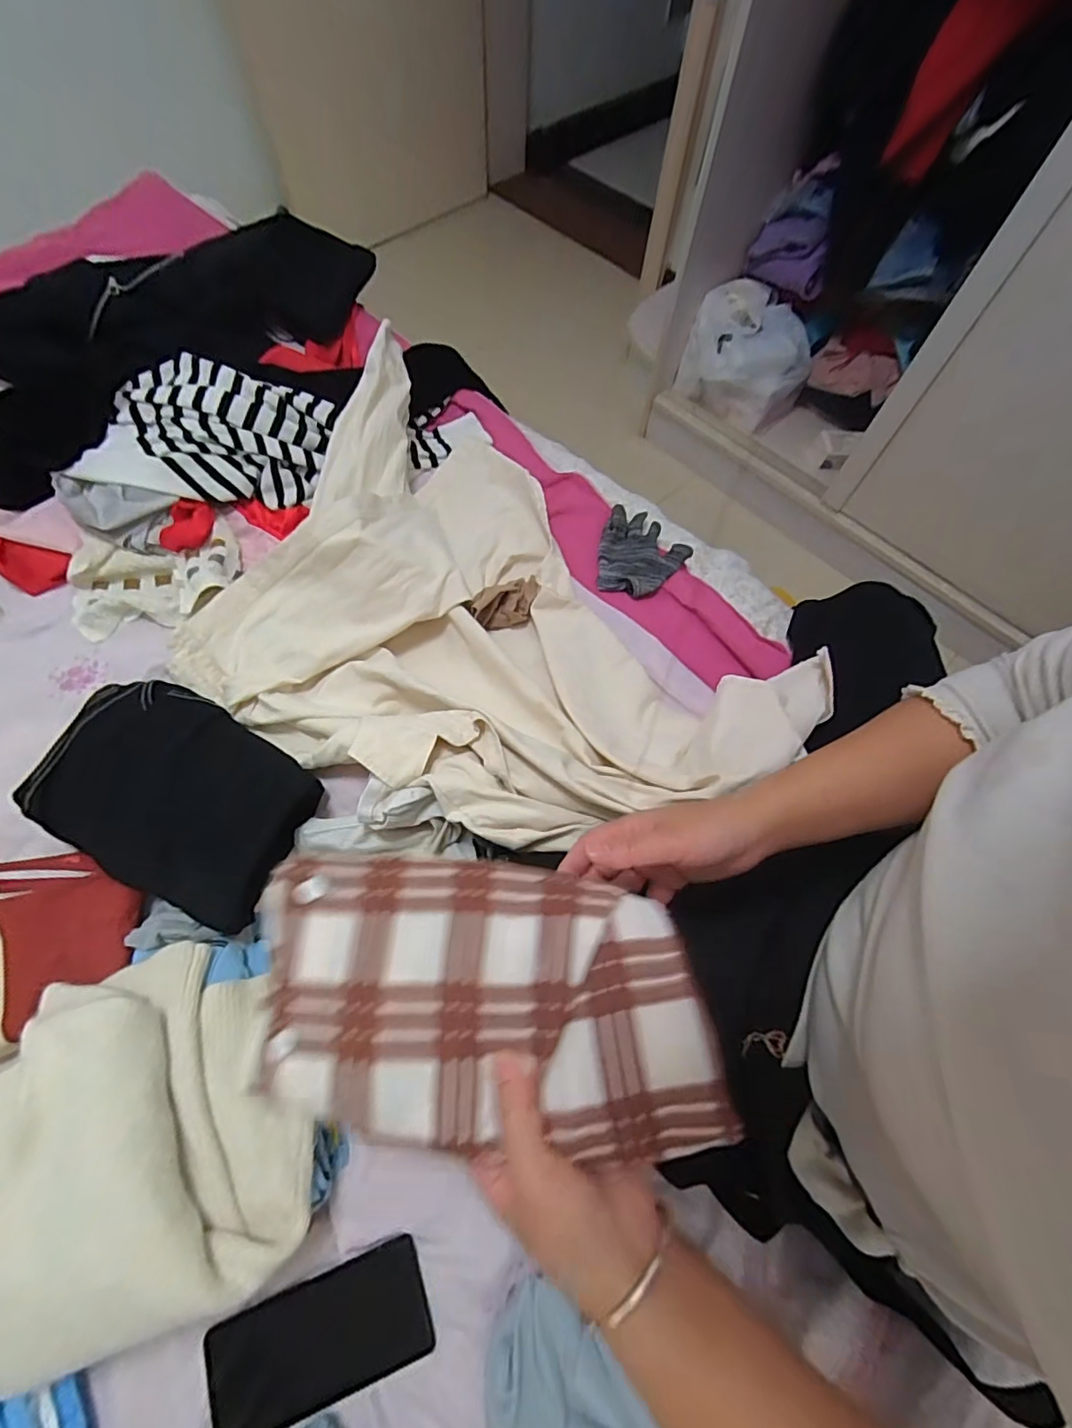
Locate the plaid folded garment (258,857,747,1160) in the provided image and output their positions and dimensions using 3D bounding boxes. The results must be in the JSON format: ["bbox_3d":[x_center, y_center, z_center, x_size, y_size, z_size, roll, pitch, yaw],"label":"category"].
[{"bbox_3d":[-0.031,0.153,0.309,0.246,0.032,0.141,1,66,-1],"label":"plaid folded garment"}]

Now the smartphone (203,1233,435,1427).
[{"bbox_3d":[-0.169,0.485,0.433,0.165,0.008,0.074,-18,67,-10],"label":"smartphone"}]

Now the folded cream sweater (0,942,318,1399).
[{"bbox_3d":[-0.296,0.311,0.409,0.218,0.078,0.246,-28,70,-15],"label":"folded cream sweater"}]

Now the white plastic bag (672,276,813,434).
[{"bbox_3d":[0.541,-0.919,1.436,0.313,0.205,0.218,22,66,7],"label":"white plastic bag"}]

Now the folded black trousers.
[{"bbox_3d":[-0.360,0.074,0.558,0.279,0.057,0.177,25,67,9],"label":"folded black trousers"}]

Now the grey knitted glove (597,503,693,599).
[{"bbox_3d":[0.149,-0.226,0.766,0.118,0.018,0.146,12,66,4],"label":"grey knitted glove"}]

